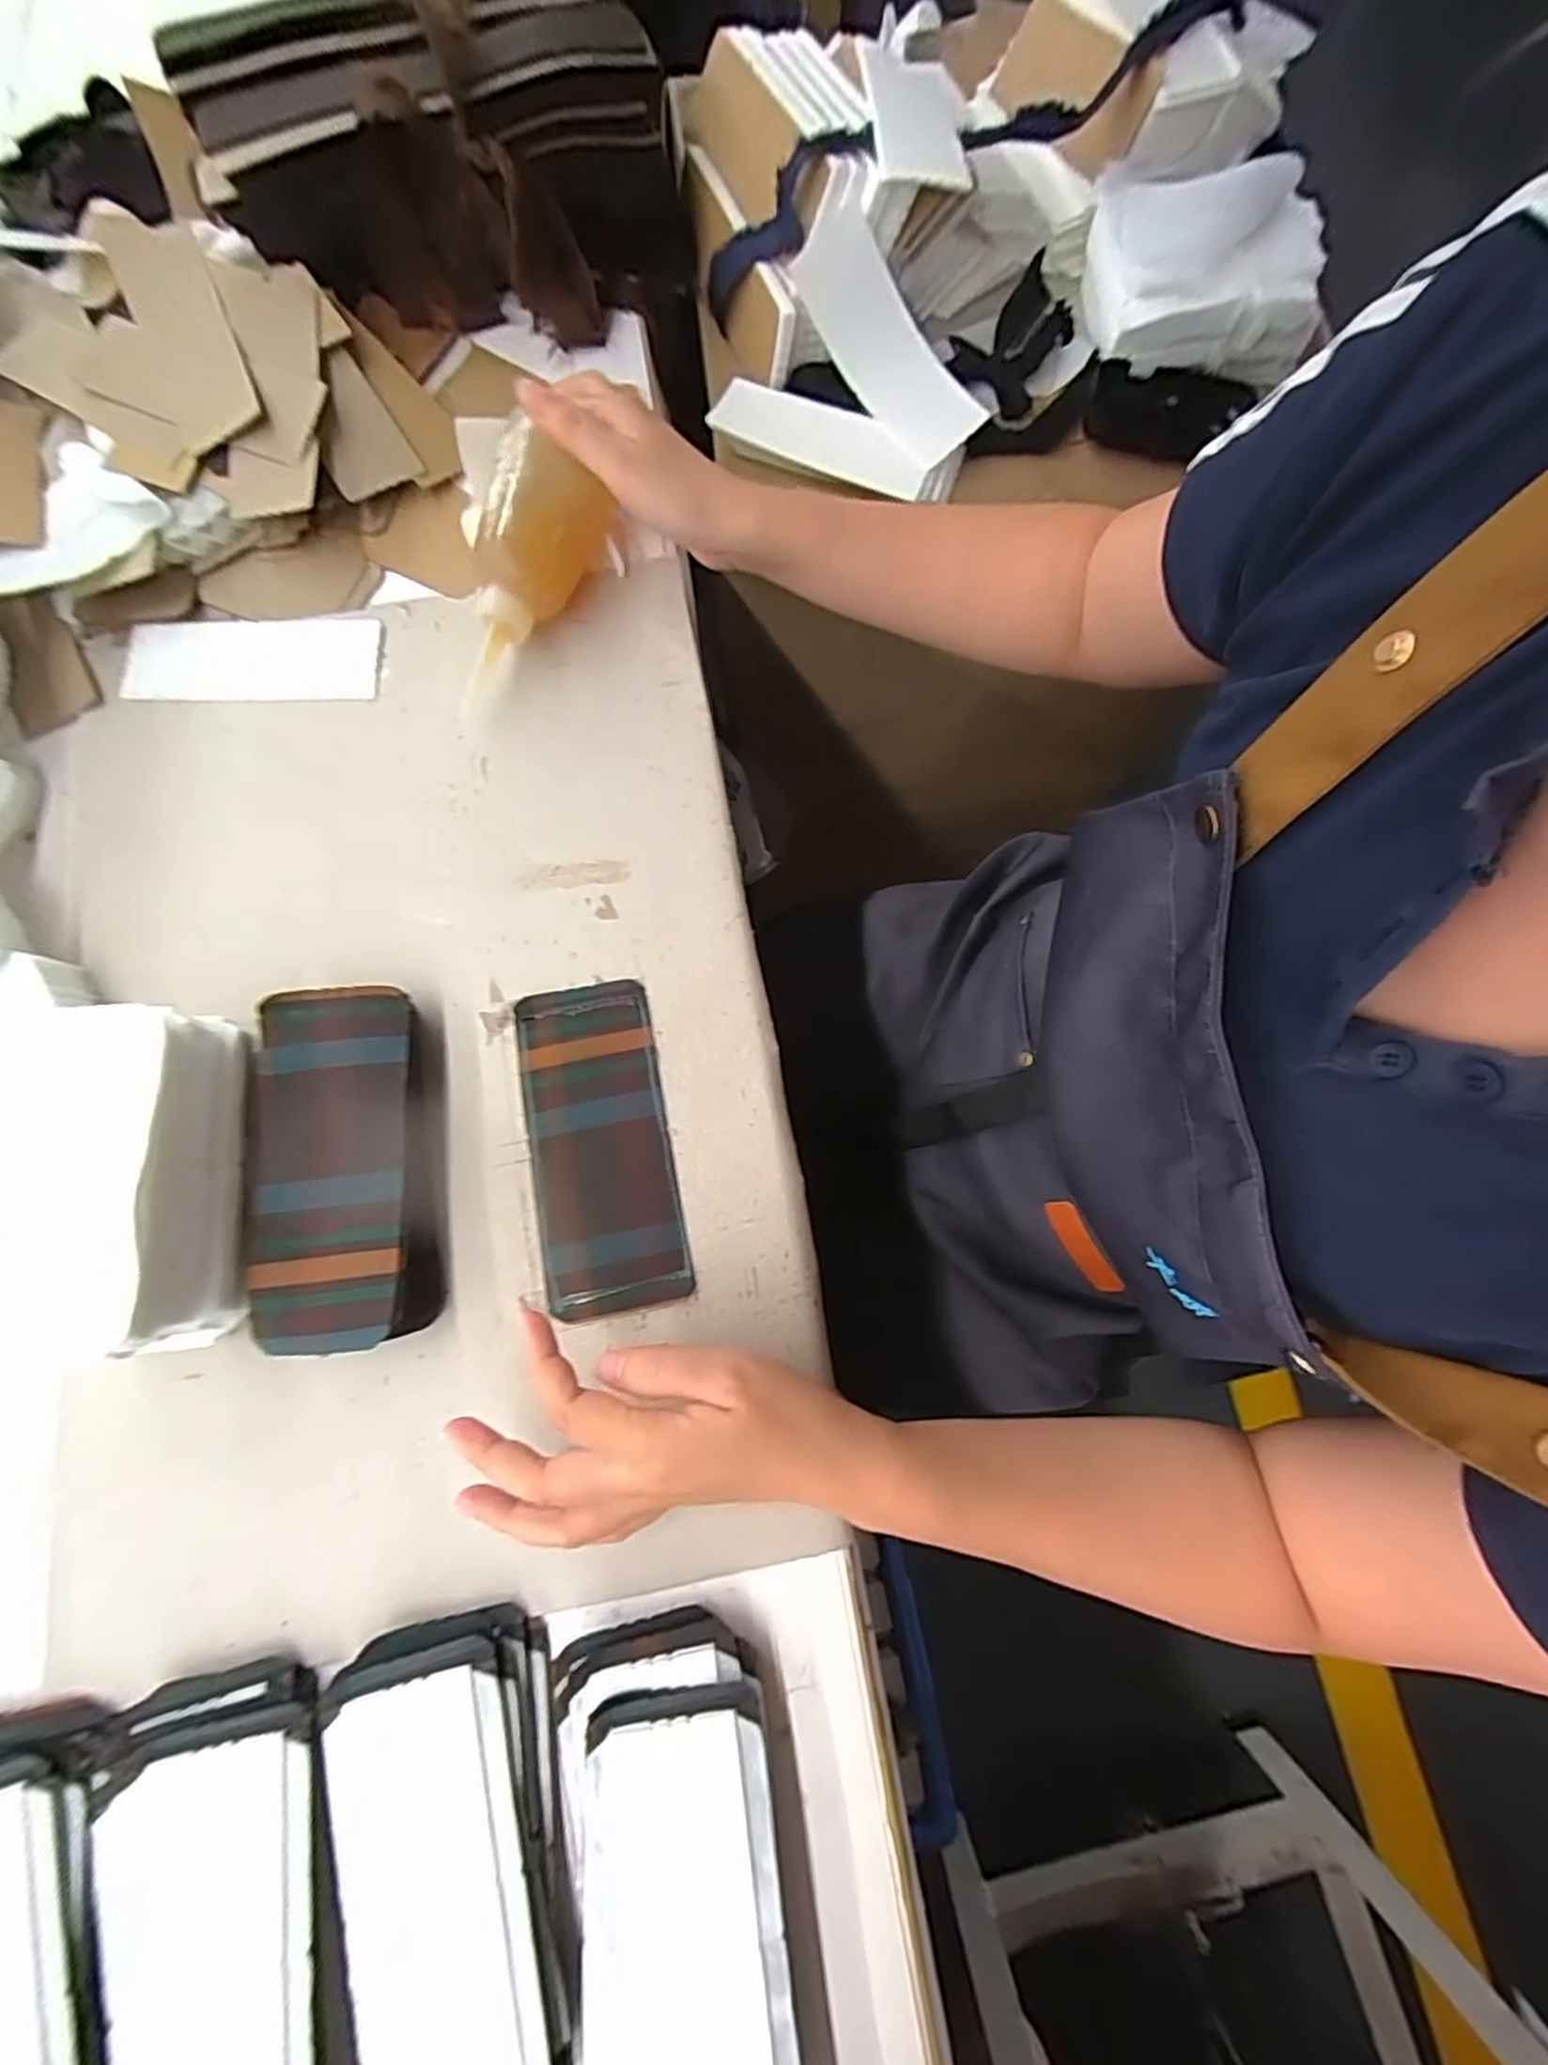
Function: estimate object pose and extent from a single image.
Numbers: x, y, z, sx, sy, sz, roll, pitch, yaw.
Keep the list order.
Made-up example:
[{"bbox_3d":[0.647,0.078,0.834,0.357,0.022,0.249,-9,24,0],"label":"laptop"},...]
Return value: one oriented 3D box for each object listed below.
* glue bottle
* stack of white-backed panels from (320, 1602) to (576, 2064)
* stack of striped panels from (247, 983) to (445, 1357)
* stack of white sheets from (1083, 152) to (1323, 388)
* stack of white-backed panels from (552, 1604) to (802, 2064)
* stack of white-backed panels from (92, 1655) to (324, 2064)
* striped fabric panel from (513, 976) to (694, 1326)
[{"bbox_3d":[-0.144,-0.264,0.406,0.047,0.054,0.148,29,103,5],"label":"glue bottle"},{"bbox_3d":[-0.132,0.339,0.286,0.083,0.025,0.167,-10,76,-2],"label":"stack of white-backed panels"},{"bbox_3d":[-0.208,0.062,0.350,0.086,0.026,0.169,-8,76,-2],"label":"stack of striped panels"},{"bbox_3d":[0.288,-0.521,0.480,0.142,0.065,0.119,-5,76,-1],"label":"stack of white sheets"},{"bbox_3d":[-0.038,0.344,0.283,0.084,0.024,0.182,-10,76,-2],"label":"stack of white-backed panels"},{"bbox_3d":[-0.222,0.365,0.285,0.083,0.025,0.177,-11,76,-3],"label":"stack of white-backed panels"},{"bbox_3d":[-0.090,0.055,0.360,0.070,0.004,0.164,-11,76,-3],"label":"striped fabric panel"}]

